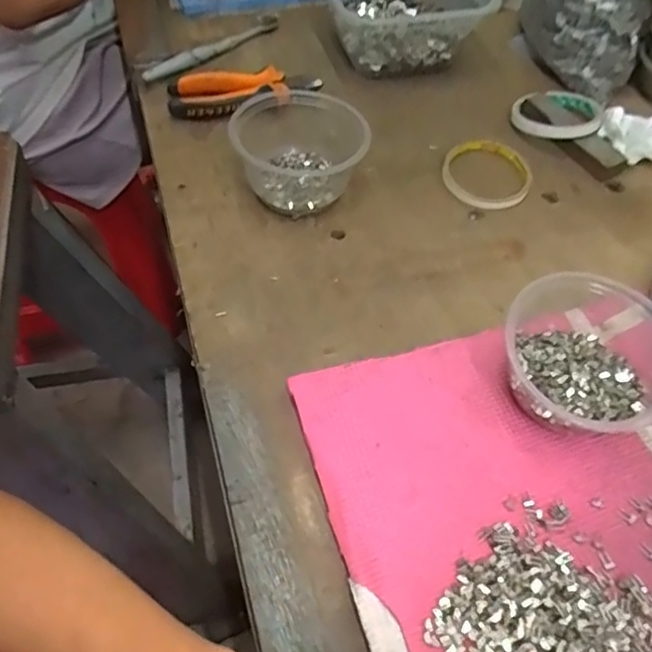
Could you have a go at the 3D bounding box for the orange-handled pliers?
[{"bbox_3d":[-0.081,-0.237,0.614,0.149,0.020,0.067,-5,55,-8],"label":"orange-handled pliers"}]

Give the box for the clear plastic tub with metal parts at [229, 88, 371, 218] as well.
[{"bbox_3d":[-0.024,-0.154,0.540,0.110,0.060,0.104,2,55,-3],"label":"clear plastic tub with metal parts"}]

